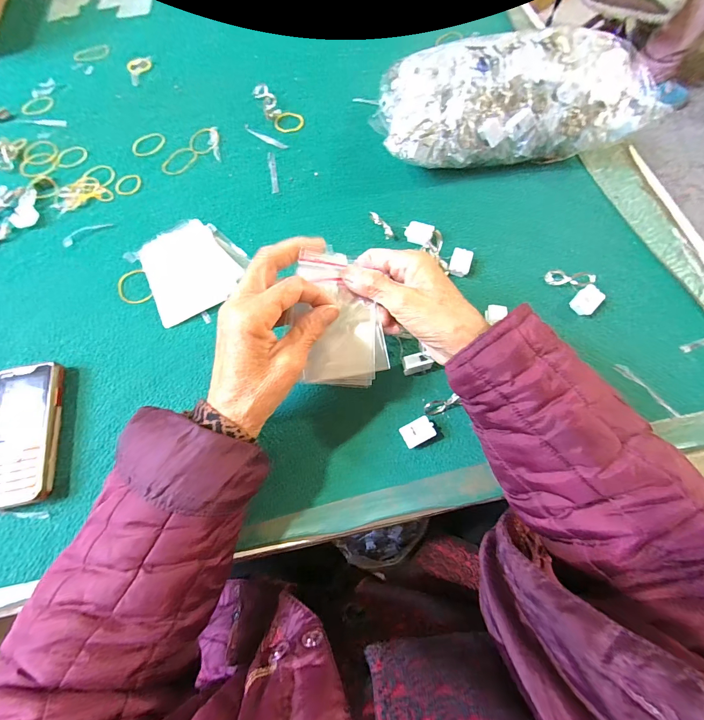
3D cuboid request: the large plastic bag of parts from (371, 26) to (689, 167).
[{"bbox_3d":[0.175,-0.294,0.383,0.283,0.092,0.129,-2,70,1],"label":"large plastic bag of parts"}]

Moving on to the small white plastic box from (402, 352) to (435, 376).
[{"bbox_3d":[0.062,0.003,0.314,0.026,0.021,0.014,-12,70,-3],"label":"small white plastic box"}]

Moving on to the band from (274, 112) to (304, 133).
[{"bbox_3d":[-0.085,-0.323,0.448,0.040,0.004,0.035,-26,72,-8],"label":"band"}]

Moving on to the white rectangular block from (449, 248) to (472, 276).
[{"bbox_3d":[0.116,-0.104,0.354,0.021,0.014,0.026,16,71,7],"label":"white rectangular block"}]

